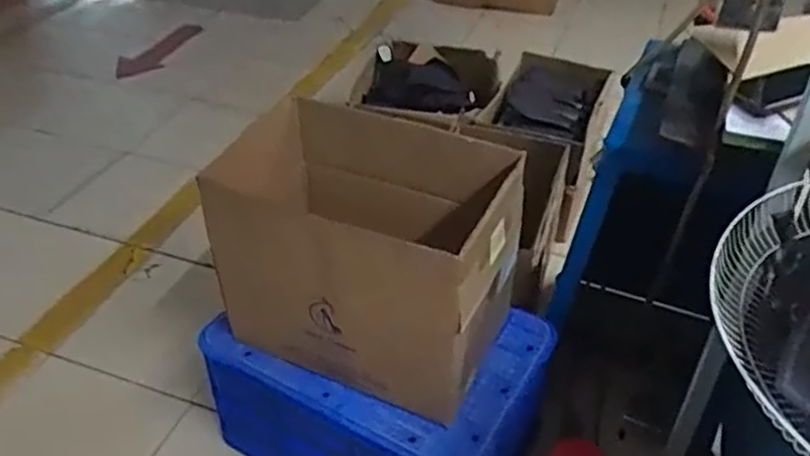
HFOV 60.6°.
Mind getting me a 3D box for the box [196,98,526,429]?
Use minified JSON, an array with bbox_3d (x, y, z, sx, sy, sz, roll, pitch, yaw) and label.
[{"bbox_3d":[-0.091,0.045,1.290,0.562,0.399,0.335,16,42,18],"label":"box"}]

